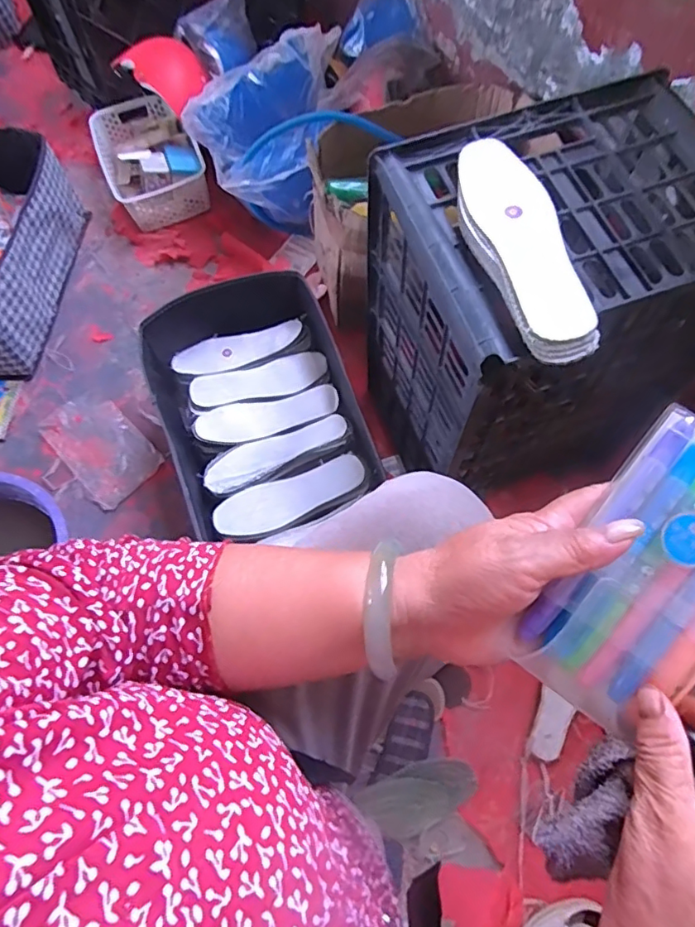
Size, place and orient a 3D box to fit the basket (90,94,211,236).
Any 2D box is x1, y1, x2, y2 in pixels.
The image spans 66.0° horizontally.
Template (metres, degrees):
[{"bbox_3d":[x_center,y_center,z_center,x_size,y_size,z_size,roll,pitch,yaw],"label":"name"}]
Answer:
[{"bbox_3d":[-0.425,-0.653,1.148,0.200,0.093,0.303,-27,71,-11],"label":"basket"}]

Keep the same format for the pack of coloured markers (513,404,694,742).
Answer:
[{"bbox_3d":[0.157,0.059,0.267,0.083,0.010,0.152,30,95,8],"label":"pack of coloured markers"}]

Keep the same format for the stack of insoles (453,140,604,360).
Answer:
[{"bbox_3d":[0.150,-0.191,0.465,0.074,0.027,0.233,-9,69,-4],"label":"stack of insoles"}]

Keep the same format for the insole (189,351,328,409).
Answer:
[{"bbox_3d":[-0.143,-0.135,0.876,0.223,0.019,0.067,-15,69,-6],"label":"insole"}]

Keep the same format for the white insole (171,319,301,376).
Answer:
[{"bbox_3d":[-0.182,-0.191,0.891,0.213,0.025,0.061,-20,70,-8],"label":"white insole"}]

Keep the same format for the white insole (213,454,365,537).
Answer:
[{"bbox_3d":[-0.080,0.049,0.764,0.214,0.017,0.066,-20,95,-5],"label":"white insole"}]

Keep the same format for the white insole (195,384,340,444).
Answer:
[{"bbox_3d":[-0.124,-0.076,0.842,0.219,0.022,0.073,-15,69,-6],"label":"white insole"}]

